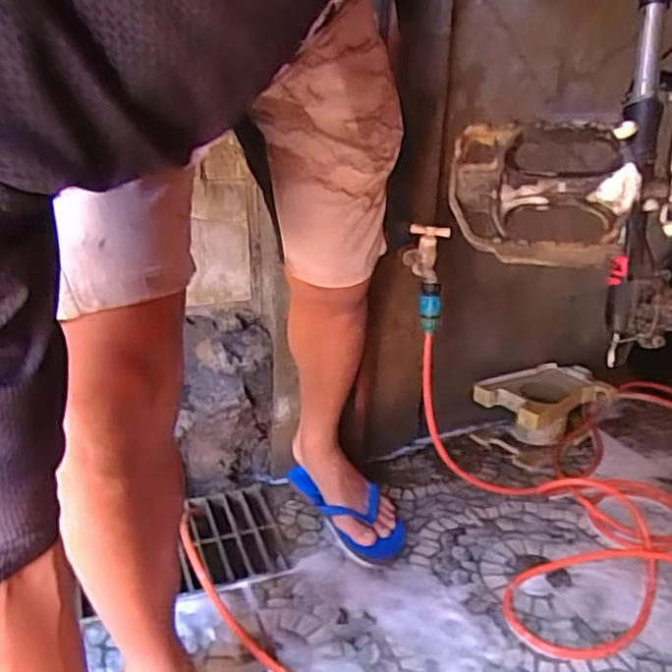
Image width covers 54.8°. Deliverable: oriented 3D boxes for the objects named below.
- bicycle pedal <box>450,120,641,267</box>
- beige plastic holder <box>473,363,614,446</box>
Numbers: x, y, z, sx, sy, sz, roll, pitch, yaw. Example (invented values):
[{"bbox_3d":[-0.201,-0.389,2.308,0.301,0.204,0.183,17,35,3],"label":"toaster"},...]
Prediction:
[{"bbox_3d":[0.111,-0.079,0.355,0.093,0.077,0.024,9,2,18],"label":"bicycle pedal"},{"bbox_3d":[0.423,0.152,1.321,0.260,0.121,0.169,-13,25,-30],"label":"beige plastic holder"}]

